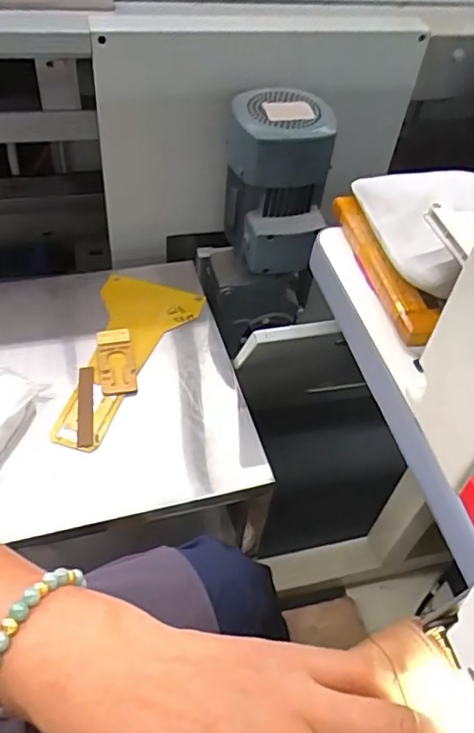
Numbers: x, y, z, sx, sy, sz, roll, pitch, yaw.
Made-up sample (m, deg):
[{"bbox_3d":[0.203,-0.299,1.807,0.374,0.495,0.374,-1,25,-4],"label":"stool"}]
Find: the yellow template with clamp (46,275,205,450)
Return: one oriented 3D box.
[{"bbox_3d":[-0.172,-0.016,0.856,0.152,0.022,0.334,13,49,5],"label":"yellow template with clamp"}]

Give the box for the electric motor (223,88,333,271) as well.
[{"bbox_3d":[0.058,-0.279,0.881,0.146,0.223,0.161,-1,49,-7],"label":"electric motor"}]

